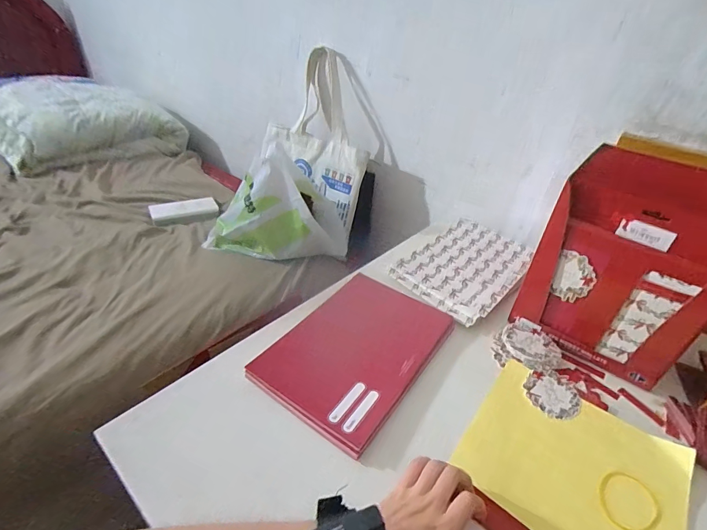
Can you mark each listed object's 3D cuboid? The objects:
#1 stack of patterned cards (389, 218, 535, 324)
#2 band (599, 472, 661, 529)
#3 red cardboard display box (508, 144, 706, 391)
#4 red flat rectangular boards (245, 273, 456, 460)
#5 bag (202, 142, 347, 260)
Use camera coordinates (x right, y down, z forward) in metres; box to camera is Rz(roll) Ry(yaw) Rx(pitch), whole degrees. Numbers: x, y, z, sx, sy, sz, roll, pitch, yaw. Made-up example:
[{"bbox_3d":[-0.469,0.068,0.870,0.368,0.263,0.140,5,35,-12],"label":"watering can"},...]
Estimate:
[{"bbox_3d":[0.213,-0.003,0.712,0.174,0.021,0.274,31,40,31],"label":"stack of patterned cards"},{"bbox_3d":[0.286,0.247,0.400,0.065,0.005,0.054,-14,39,-28],"label":"band"},{"bbox_3d":[0.377,-0.005,0.536,0.202,0.262,0.142,29,39,29],"label":"red cardboard display box"},{"bbox_3d":[0.009,0.109,0.539,0.181,0.017,0.265,25,38,25],"label":"red flat rectangular boards"},{"bbox_3d":[-0.168,-0.130,0.871,0.325,0.238,0.160,-4,35,-16],"label":"bag"}]

